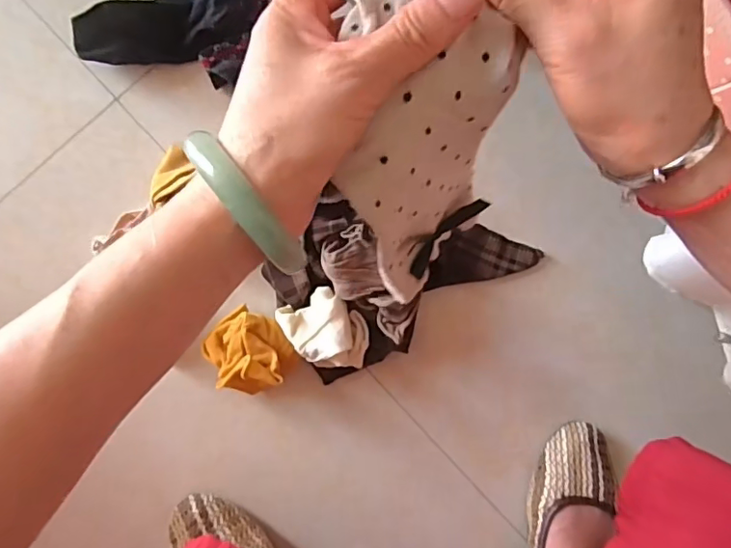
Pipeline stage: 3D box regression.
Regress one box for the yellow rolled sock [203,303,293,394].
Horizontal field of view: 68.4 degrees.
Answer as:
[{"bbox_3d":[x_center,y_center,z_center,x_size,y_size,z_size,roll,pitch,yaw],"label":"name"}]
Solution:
[{"bbox_3d":[-0.107,0.072,0.485,0.070,0.060,0.073,0,92,-6],"label":"yellow rolled sock"}]

